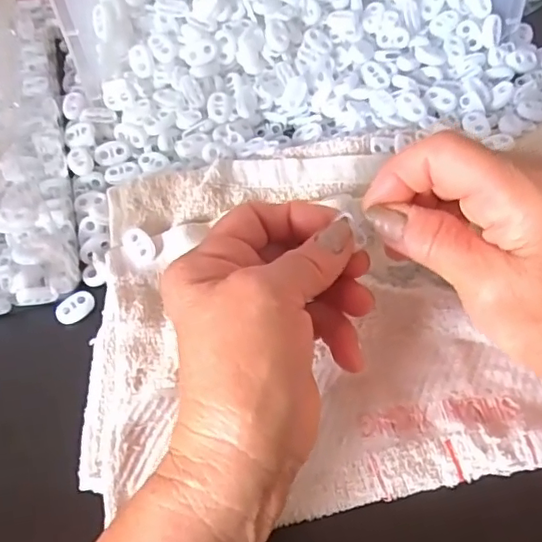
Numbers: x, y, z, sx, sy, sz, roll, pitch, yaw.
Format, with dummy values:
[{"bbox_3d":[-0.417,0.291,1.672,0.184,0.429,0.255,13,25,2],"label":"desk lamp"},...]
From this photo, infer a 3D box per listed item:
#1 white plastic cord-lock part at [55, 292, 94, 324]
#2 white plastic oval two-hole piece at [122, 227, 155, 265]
[{"bbox_3d":[-0.114,0.021,0.333,0.022,0.005,0.016,-34,64,-15],"label":"white plastic cord-lock part"},{"bbox_3d":[-0.077,-0.016,0.334,0.017,0.006,0.021,-29,63,-13],"label":"white plastic oval two-hole piece"}]

